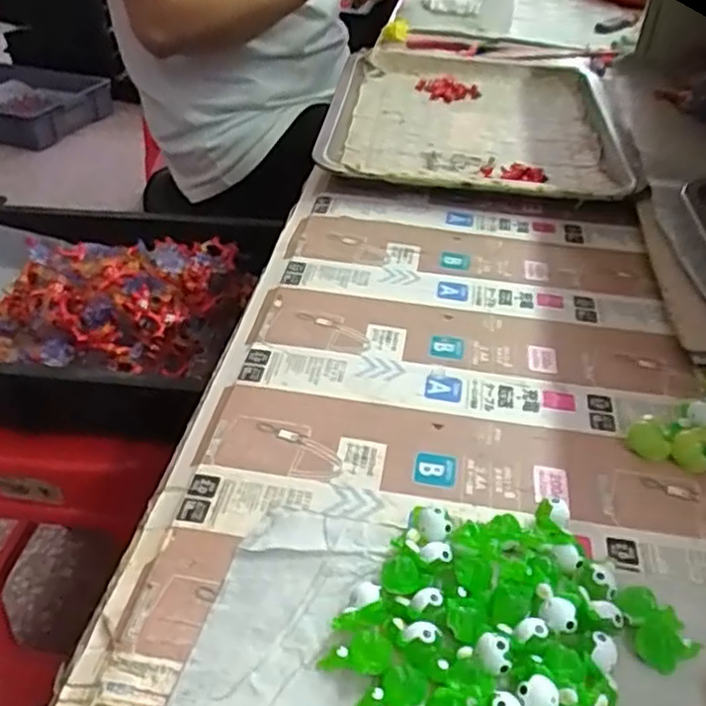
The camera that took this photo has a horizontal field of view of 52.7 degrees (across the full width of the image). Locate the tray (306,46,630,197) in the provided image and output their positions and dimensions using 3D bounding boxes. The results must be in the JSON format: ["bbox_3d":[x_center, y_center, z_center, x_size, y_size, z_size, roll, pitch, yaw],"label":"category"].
[{"bbox_3d":[0.111,-0.220,0.659,0.250,0.026,0.335,6,39,6],"label":"tray"}]

